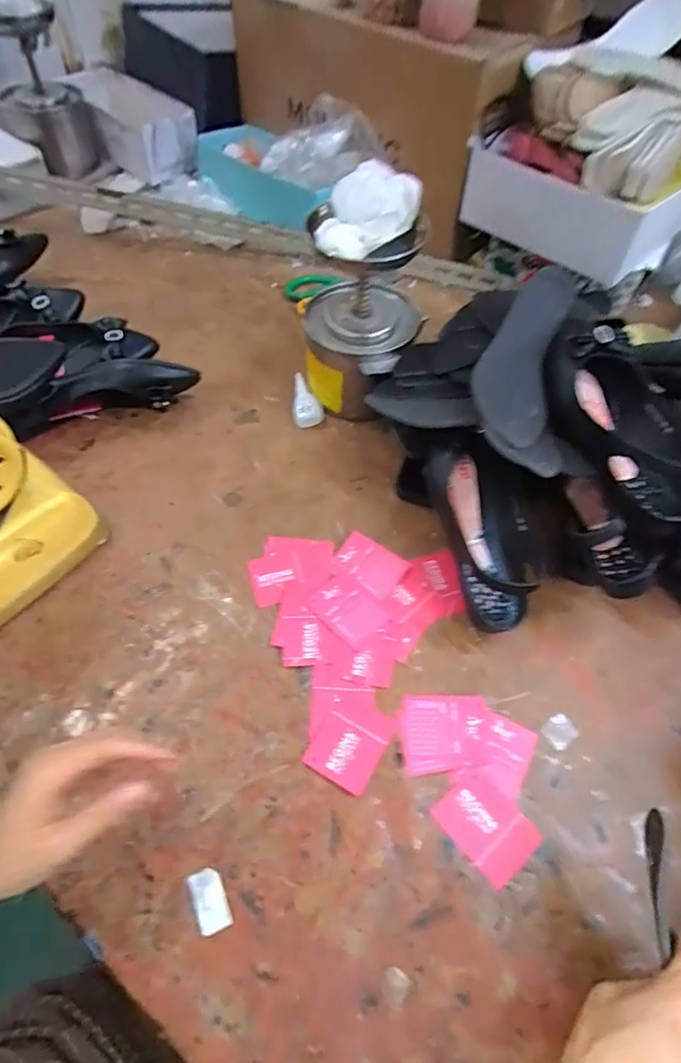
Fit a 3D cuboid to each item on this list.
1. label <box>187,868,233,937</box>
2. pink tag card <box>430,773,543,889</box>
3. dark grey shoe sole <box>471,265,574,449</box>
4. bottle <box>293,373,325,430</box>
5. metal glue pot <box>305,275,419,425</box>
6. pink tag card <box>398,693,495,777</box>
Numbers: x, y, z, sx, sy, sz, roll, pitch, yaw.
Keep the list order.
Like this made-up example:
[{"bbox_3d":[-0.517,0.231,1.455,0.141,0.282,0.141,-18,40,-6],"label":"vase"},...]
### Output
[{"bbox_3d":[-0.098,0.275,0.411,0.023,0.004,0.041,-21,58,-16],"label":"label"},{"bbox_3d":[0.118,0.237,0.445,0.058,0.004,0.072,-33,62,-22],"label":"pink tag card"},{"bbox_3d":[0.180,-0.174,0.553,0.078,0.052,0.260,16,56,9],"label":"dark grey shoe sole"},{"bbox_3d":[-0.047,-0.171,0.710,0.037,0.017,0.082,-12,69,-10],"label":"bottle"},{"bbox_3d":[0.019,-0.220,0.686,0.133,0.131,0.118,20,56,12],"label":"metal glue pot"},{"bbox_3d":[0.092,0.176,0.487,0.078,0.004,0.064,-5,55,-5],"label":"pink tag card"}]

